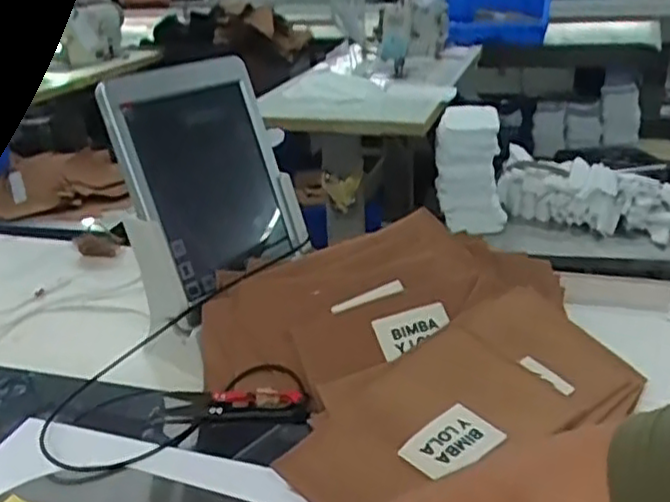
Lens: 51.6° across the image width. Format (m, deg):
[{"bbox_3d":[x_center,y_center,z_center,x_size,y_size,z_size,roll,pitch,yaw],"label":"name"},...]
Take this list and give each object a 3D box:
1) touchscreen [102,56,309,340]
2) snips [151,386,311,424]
[{"bbox_3d":[-0.112,-0.061,0.605,0.032,0.201,0.154,-10,13,44],"label":"touchscreen"},{"bbox_3d":[-0.074,0.109,0.502,0.108,0.013,0.030,1,25,5],"label":"snips"}]

